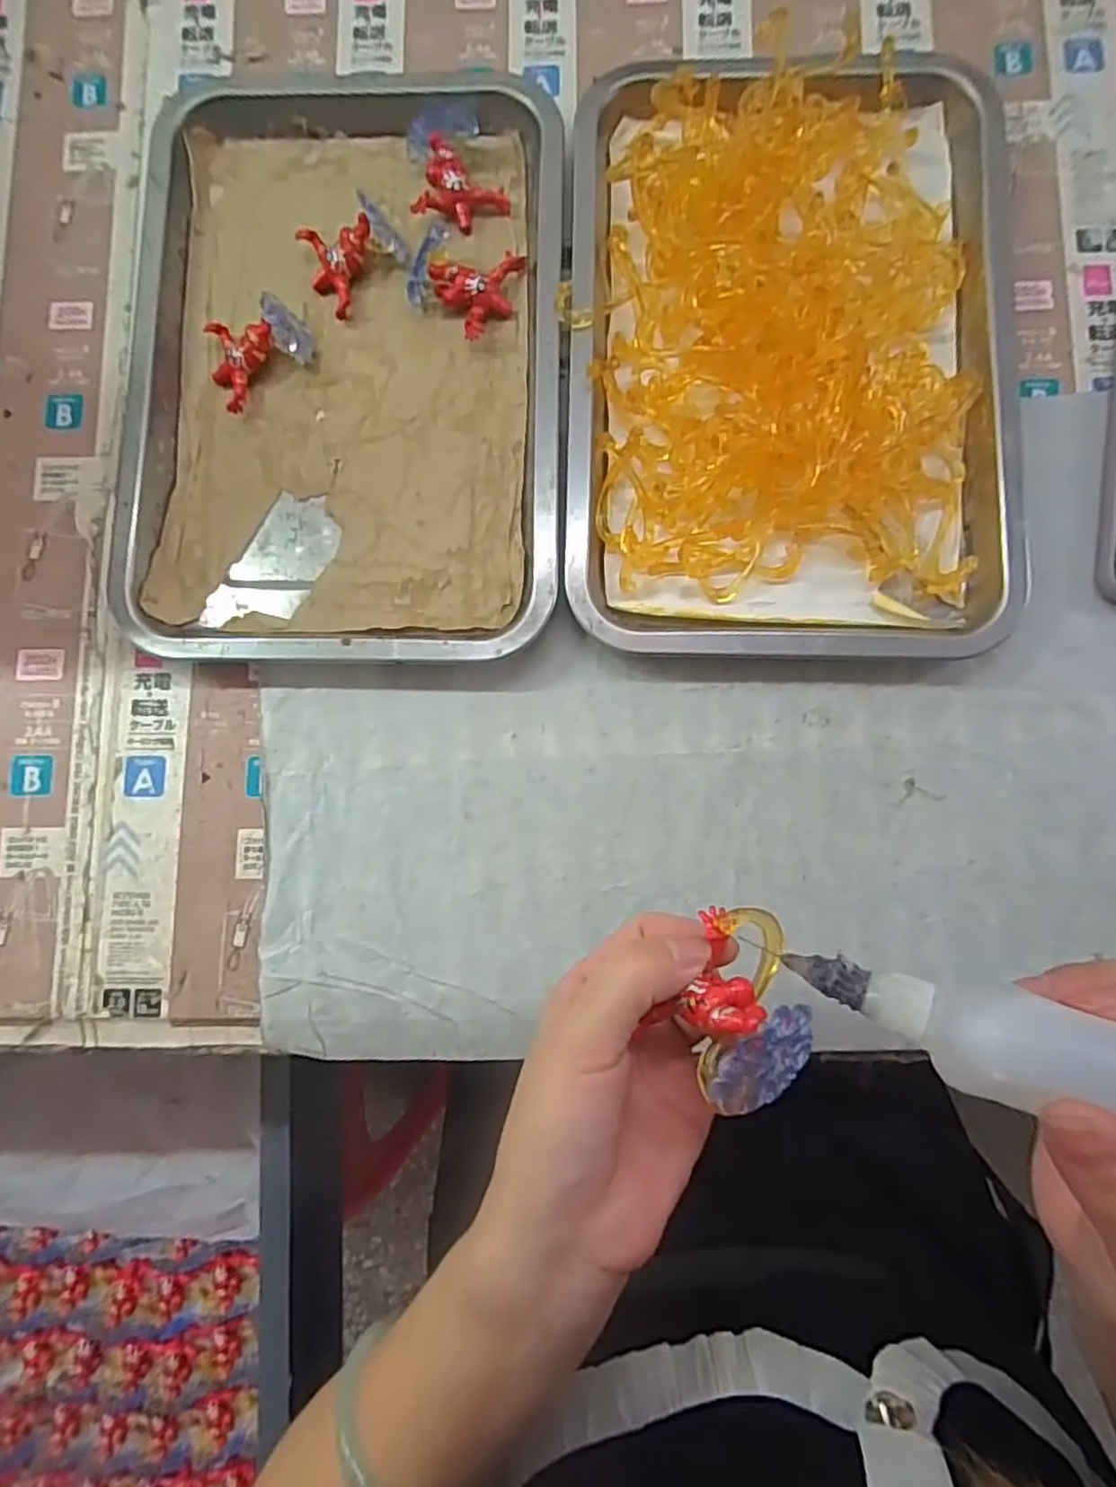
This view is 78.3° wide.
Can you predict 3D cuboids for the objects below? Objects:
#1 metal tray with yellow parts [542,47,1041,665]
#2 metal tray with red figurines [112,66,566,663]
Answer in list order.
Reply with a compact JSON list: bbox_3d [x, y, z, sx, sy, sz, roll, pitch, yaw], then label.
[{"bbox_3d":[0.113,-0.195,0.331,0.214,0.041,0.306,1,83,2],"label":"metal tray with yellow parts"},{"bbox_3d":[-0.104,-0.202,0.345,0.209,0.022,0.328,0,83,2],"label":"metal tray with red figurines"}]

